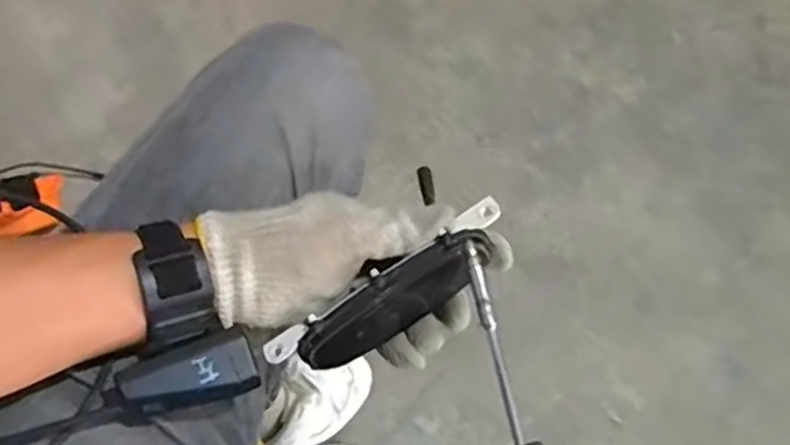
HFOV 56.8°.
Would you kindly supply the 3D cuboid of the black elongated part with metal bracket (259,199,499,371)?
[{"bbox_3d":[-0.001,0.044,0.431,0.155,0.042,0.034,-34,81,1],"label":"black elongated part with metal bracket"}]

